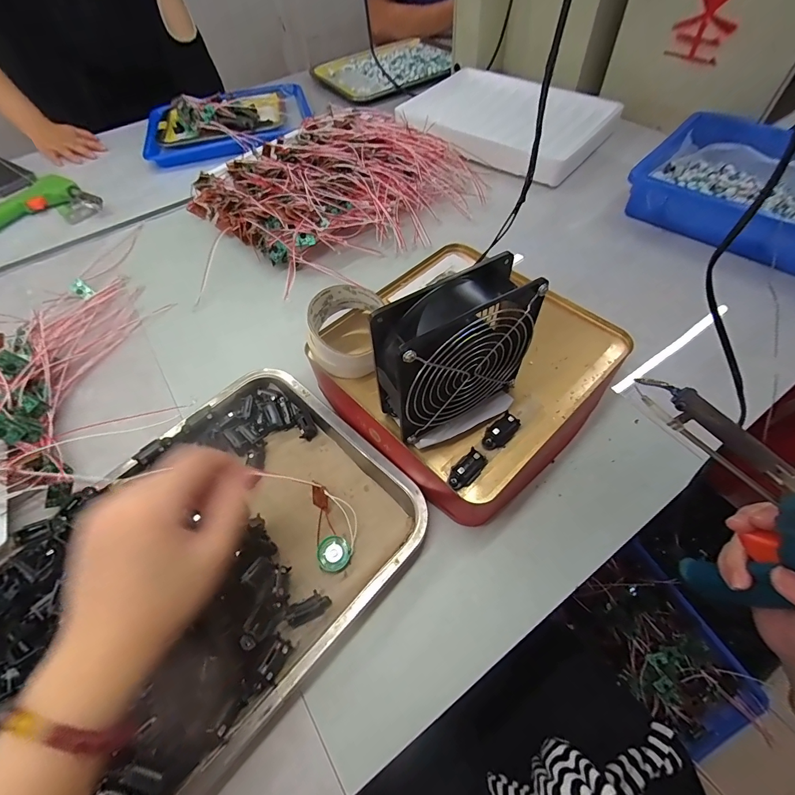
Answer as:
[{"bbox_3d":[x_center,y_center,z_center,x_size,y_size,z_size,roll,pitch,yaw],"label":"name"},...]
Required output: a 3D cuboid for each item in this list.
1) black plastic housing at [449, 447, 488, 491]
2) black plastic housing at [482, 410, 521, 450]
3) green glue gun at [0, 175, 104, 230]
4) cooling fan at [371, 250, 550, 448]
[{"bbox_3d":[0.055,0.057,0.300,0.017,0.015,0.034,39,66,24],"label":"black plastic housing"},{"bbox_3d":[0.086,0.028,0.317,0.018,0.014,0.034,36,65,23],"label":"black plastic housing"},{"bbox_3d":[-0.618,-0.314,0.649,0.194,0.033,0.108,-37,63,-20],"label":"green glue gun"},{"bbox_3d":[0.042,-0.030,0.295,0.124,0.115,0.050,-27,60,-15],"label":"cooling fan"}]

